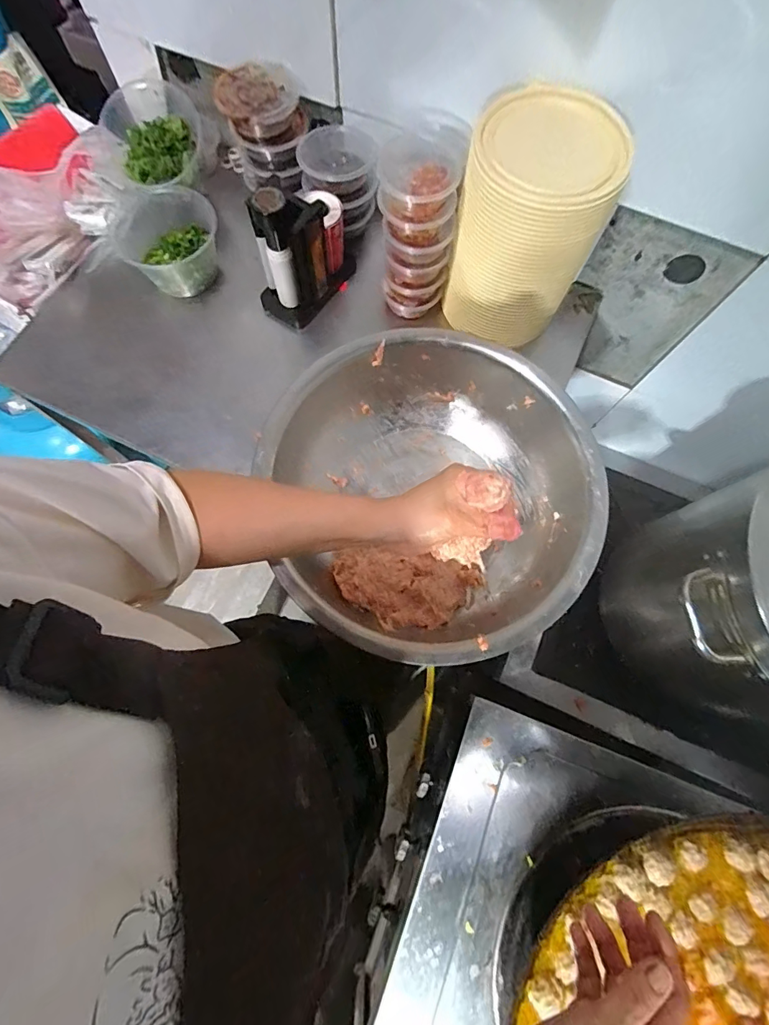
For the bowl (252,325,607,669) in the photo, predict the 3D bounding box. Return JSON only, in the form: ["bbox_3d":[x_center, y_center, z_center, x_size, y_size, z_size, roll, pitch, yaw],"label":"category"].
[{"bbox_3d":[0.058,-0.019,0.528,0.346,0.124,0.362,0,71,1],"label":"bowl"}]

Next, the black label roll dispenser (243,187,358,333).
[{"bbox_3d":[-0.109,-0.360,0.597,0.072,0.169,0.143,39,76,11],"label":"black label roll dispenser"}]

